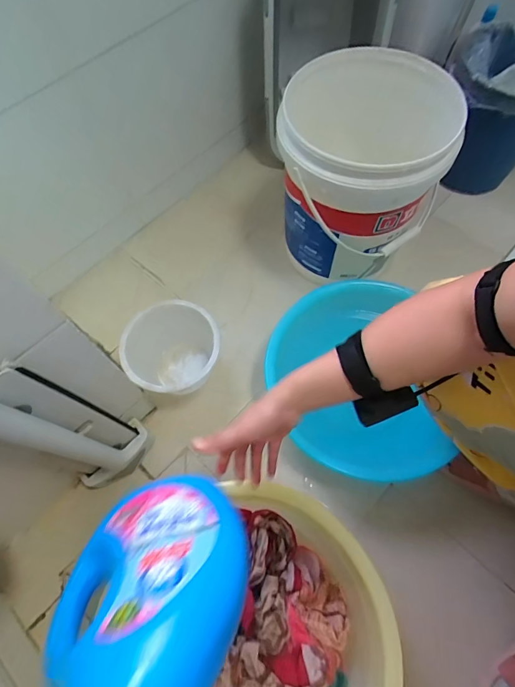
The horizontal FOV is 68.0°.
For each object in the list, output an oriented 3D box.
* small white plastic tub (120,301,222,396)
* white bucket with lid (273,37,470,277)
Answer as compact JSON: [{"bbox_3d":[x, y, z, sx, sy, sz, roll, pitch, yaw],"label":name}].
[{"bbox_3d":[-0.166,0.023,0.773,0.177,0.142,0.164,0,66,1],"label":"small white plastic tub"},{"bbox_3d":[0.199,-0.343,0.770,0.292,0.327,0.338,15,68,8],"label":"white bucket with lid"}]

